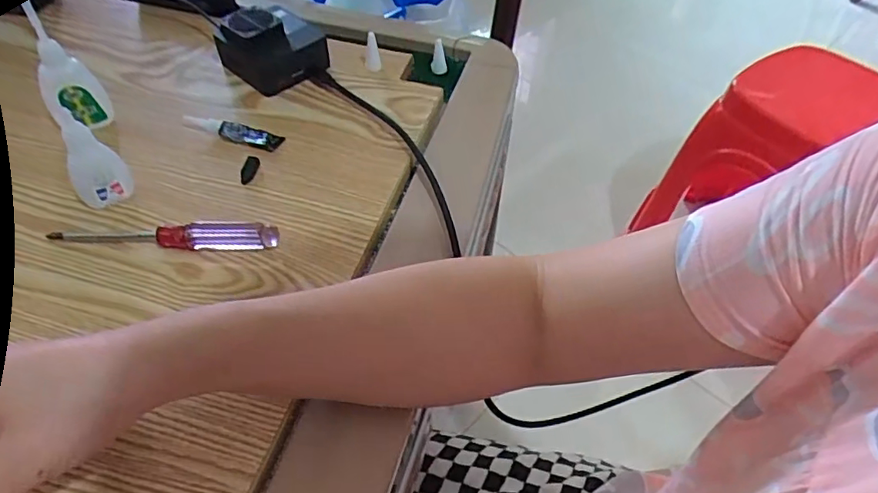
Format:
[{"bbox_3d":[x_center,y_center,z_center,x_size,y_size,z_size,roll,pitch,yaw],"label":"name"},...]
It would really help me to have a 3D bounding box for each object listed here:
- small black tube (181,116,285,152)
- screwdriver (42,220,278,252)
[{"bbox_3d":[-0.168,-0.094,0.451,0.088,0.014,0.018,13,52,8],"label":"small black tube"},{"bbox_3d":[-0.185,-0.008,0.380,0.153,0.017,0.016,2,51,-1],"label":"screwdriver"}]

